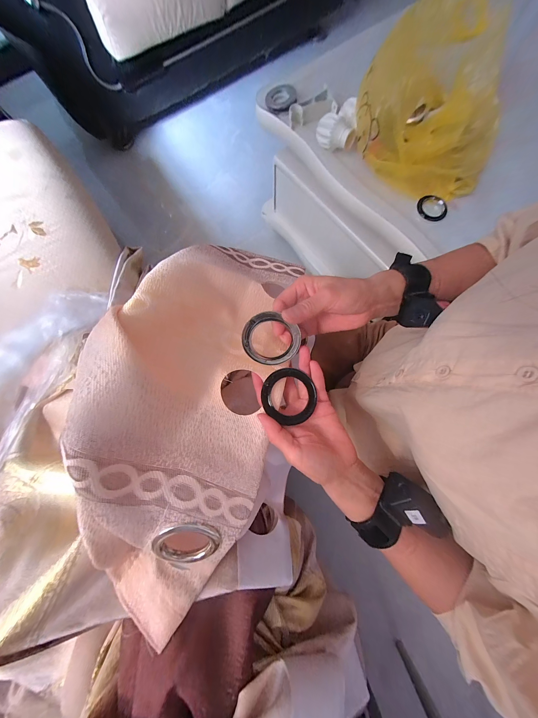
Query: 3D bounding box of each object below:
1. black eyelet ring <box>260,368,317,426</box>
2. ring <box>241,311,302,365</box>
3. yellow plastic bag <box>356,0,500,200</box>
[{"bbox_3d":[0.023,0.041,0.266,0.058,0.012,0.060,0,78,1],"label":"black eyelet ring"},{"bbox_3d":[0.003,-0.020,0.262,0.064,0.007,0.058,31,112,-16],"label":"ring"},{"bbox_3d":[0.345,-0.535,0.486,0.287,0.146,0.336,20,79,5],"label":"yellow plastic bag"}]

